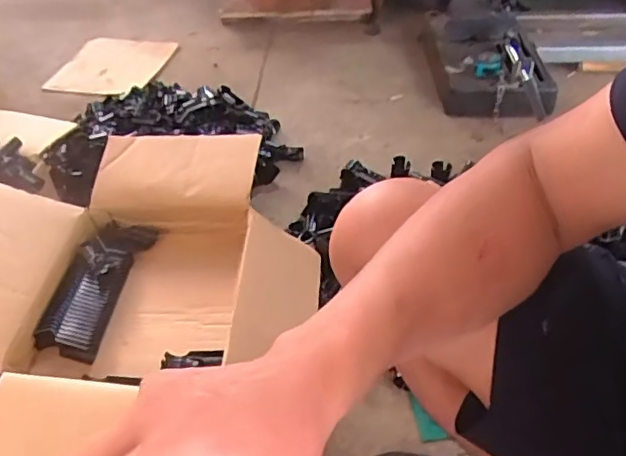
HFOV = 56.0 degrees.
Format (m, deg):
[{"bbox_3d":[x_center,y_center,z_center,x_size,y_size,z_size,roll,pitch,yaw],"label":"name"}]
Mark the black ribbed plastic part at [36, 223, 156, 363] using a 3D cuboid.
[{"bbox_3d":[-0.319,0.079,0.852,0.095,0.038,0.236,5,43,6],"label":"black ribbed plastic part"}]

